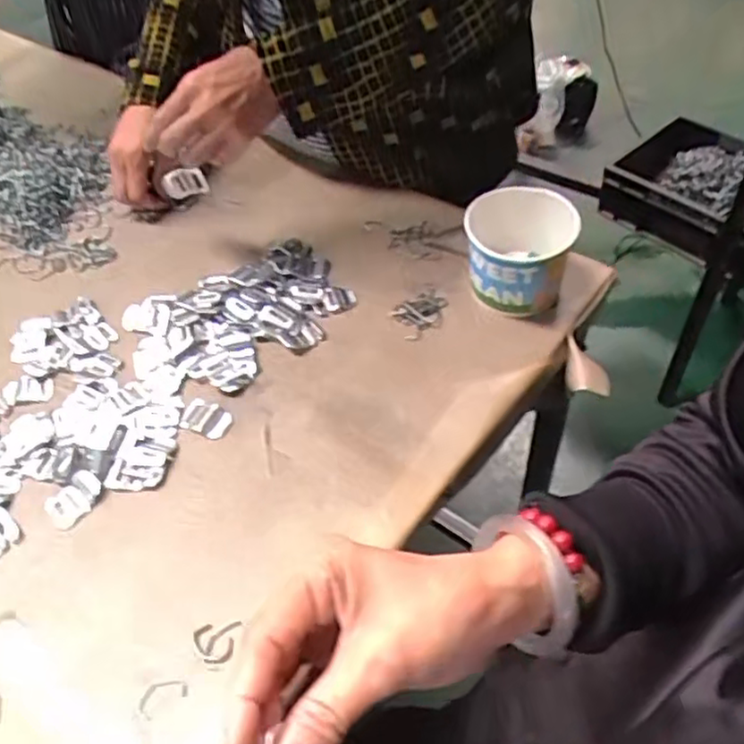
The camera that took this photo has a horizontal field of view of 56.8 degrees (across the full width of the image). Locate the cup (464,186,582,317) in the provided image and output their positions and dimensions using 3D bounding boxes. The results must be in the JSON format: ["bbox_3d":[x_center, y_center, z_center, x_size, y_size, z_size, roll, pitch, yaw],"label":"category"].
[{"bbox_3d":[0.126,-0.103,0.589,0.083,0.072,0.085,-3,50,4],"label":"cup"}]

